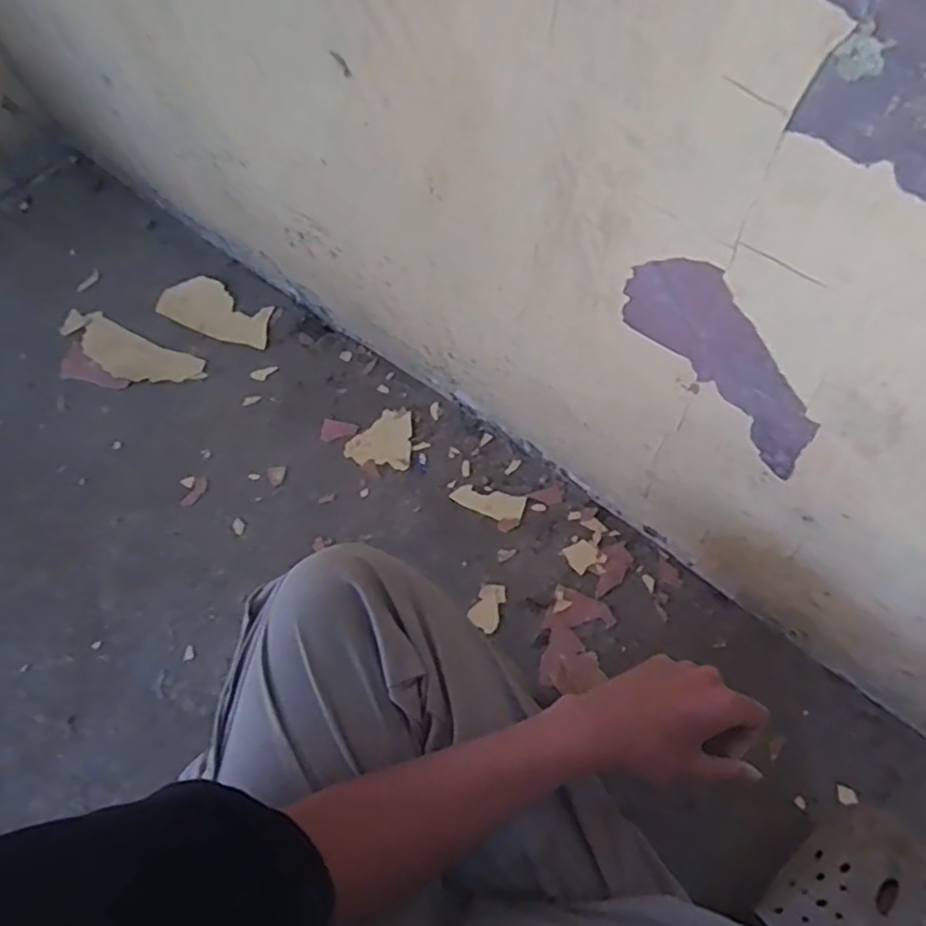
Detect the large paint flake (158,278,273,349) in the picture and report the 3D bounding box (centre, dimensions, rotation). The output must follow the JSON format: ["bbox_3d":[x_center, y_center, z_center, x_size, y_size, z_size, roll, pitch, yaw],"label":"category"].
[{"bbox_3d":[-0.352,-0.218,0.977,0.185,0.014,0.084,21,68,13],"label":"large paint flake"}]

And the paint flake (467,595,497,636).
[{"bbox_3d":[0.027,0.164,0.736,0.037,0.004,0.034,-34,73,-16],"label":"paint flake"}]

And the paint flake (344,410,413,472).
[{"bbox_3d":[-0.101,-0.032,0.849,0.080,0.008,0.078,7,65,7],"label":"paint flake"}]

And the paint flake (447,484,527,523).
[{"bbox_3d":[0.029,0.047,0.794,0.085,0.005,0.034,14,66,10],"label":"paint flake"}]

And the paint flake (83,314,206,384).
[{"bbox_3d":[-0.469,-0.155,0.960,0.221,0.012,0.074,26,69,15],"label":"paint flake"}]

